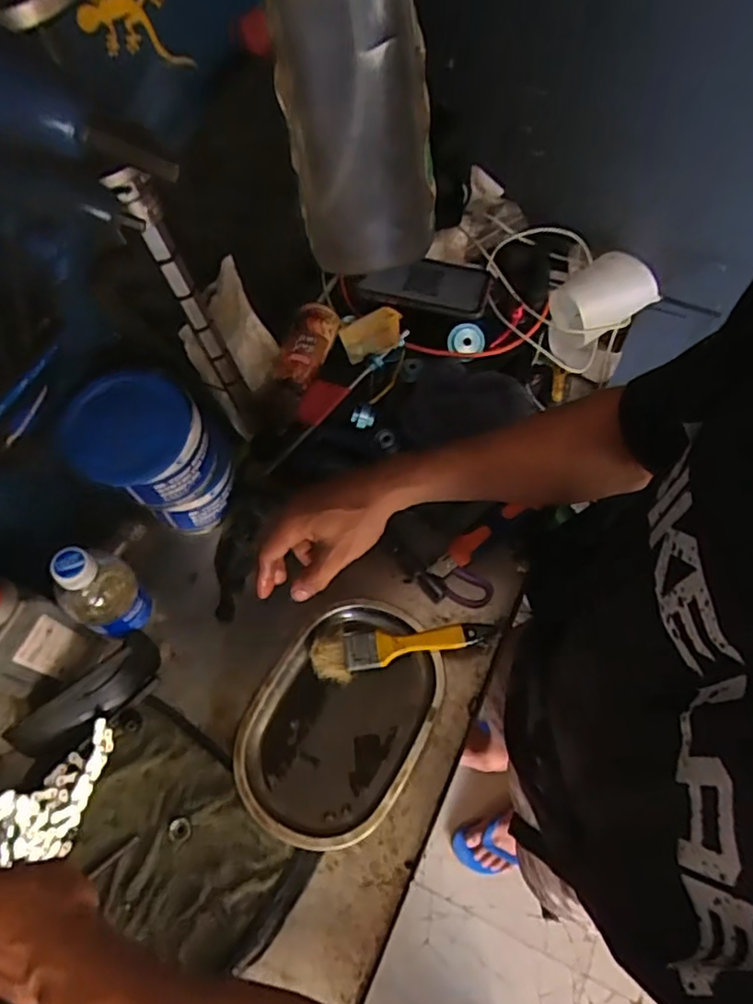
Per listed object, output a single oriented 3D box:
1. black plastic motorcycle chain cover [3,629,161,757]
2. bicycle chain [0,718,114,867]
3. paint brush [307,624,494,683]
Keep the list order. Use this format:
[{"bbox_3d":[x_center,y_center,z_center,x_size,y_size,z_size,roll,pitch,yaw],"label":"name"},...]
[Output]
[{"bbox_3d":[-0.265,0.184,0.564,0.142,0.048,0.044,-39,72,-17],"label":"black plastic motorcycle chain cover"},{"bbox_3d":[-0.271,0.252,0.523,0.061,0.052,0.111,42,72,17],"label":"bicycle chain"},{"bbox_3d":[0.024,0.142,0.588,0.173,0.011,0.041,-9,78,5],"label":"paint brush"}]

